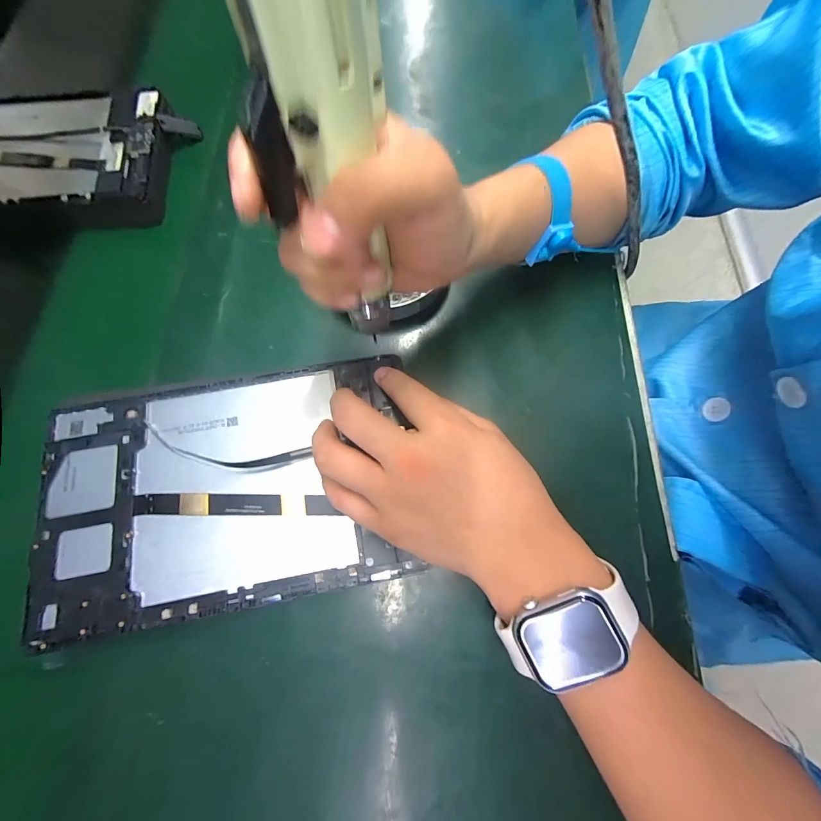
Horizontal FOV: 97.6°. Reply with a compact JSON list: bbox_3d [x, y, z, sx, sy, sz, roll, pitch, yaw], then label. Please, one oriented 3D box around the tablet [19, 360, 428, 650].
[{"bbox_3d":[-0.120,0.047,0.234,0.228,0.014,0.150,-9,70,-5],"label":"tablet"}]

